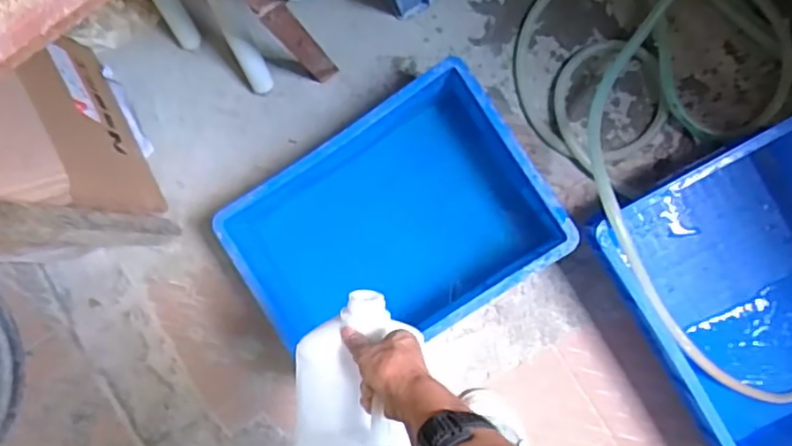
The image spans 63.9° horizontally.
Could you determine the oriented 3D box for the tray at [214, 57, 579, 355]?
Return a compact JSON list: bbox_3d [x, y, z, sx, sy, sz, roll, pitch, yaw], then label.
[{"bbox_3d":[0.001,0.009,1.066,0.467,0.176,0.339,-33,87,6],"label":"tray"}]

